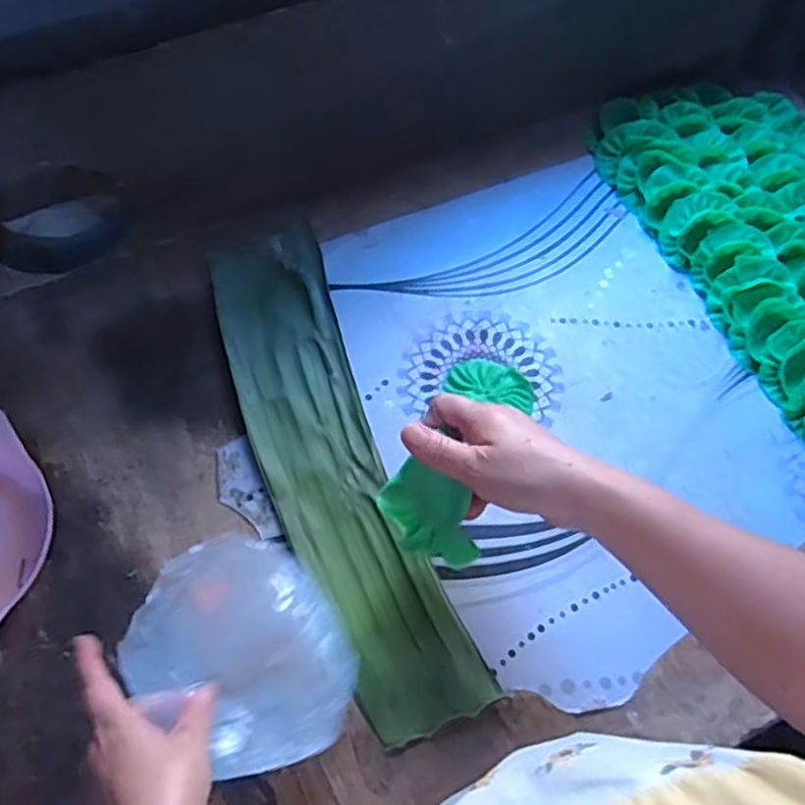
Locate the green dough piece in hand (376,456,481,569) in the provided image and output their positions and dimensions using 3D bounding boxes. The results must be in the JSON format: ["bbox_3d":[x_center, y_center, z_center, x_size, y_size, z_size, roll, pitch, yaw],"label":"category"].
[{"bbox_3d":[0.020,0.076,0.465,0.075,0.010,0.060,34,109,-6],"label":"green dough piece in hand"}]

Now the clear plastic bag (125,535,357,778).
[{"bbox_3d":[-0.102,0.163,0.457,0.127,0.021,0.144,-24,74,-32],"label":"clear plastic bag"}]

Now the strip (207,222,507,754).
[{"bbox_3d":[-0.055,0.043,0.551,0.103,0.015,0.414,-22,69,-10],"label":"strip"}]

